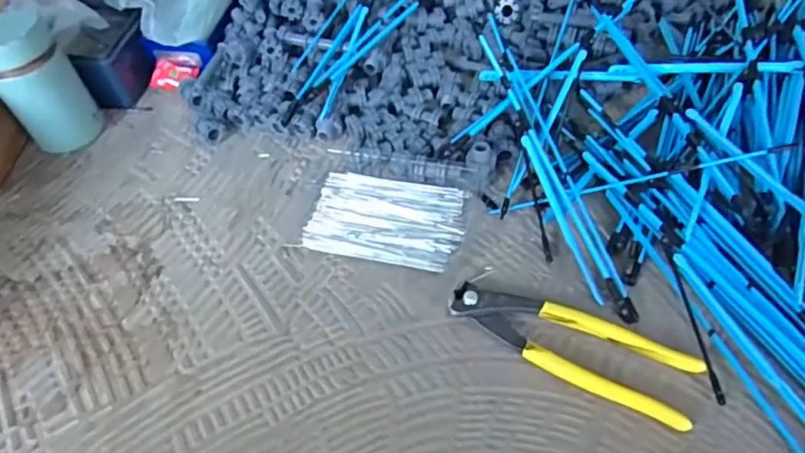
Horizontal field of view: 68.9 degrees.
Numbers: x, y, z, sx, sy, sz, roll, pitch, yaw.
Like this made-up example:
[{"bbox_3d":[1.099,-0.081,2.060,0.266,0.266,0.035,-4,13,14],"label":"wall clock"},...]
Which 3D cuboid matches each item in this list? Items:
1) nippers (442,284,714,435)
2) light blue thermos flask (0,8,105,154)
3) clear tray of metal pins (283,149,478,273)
[{"bbox_3d":[0.111,0.078,0.393,0.161,0.015,0.049,22,59,21],"label":"nippers"},{"bbox_3d":[-0.333,-0.132,0.535,0.066,0.114,0.071,-36,58,-20],"label":"light blue thermos flask"},{"bbox_3d":[-0.013,-0.017,0.479,0.132,0.016,0.095,9,55,13],"label":"clear tray of metal pins"}]

